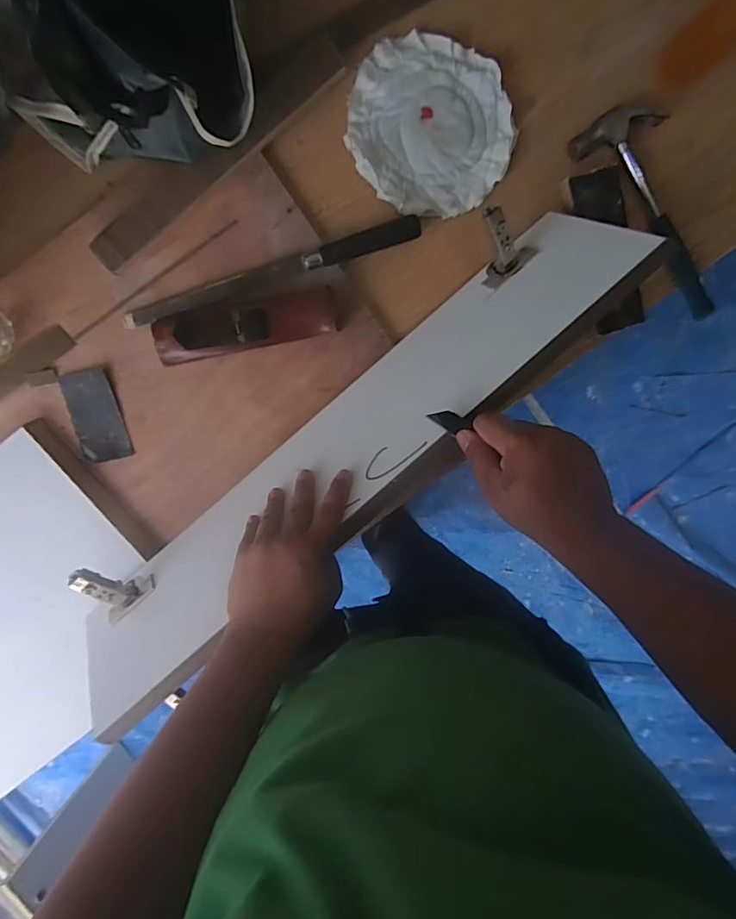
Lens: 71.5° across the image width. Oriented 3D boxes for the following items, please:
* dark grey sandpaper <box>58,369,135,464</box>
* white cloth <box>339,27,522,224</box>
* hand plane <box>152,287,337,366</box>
[{"bbox_3d":[-0.301,-0.048,0.565,0.052,0.013,0.098,-14,101,-2],"label":"dark grey sandpaper"},{"bbox_3d":[0.067,-0.351,0.541,0.171,0.015,0.165,7,100,-6],"label":"white cloth"},{"bbox_3d":[-0.130,-0.143,0.530,0.190,0.061,0.052,-13,101,-2],"label":"hand plane"}]

